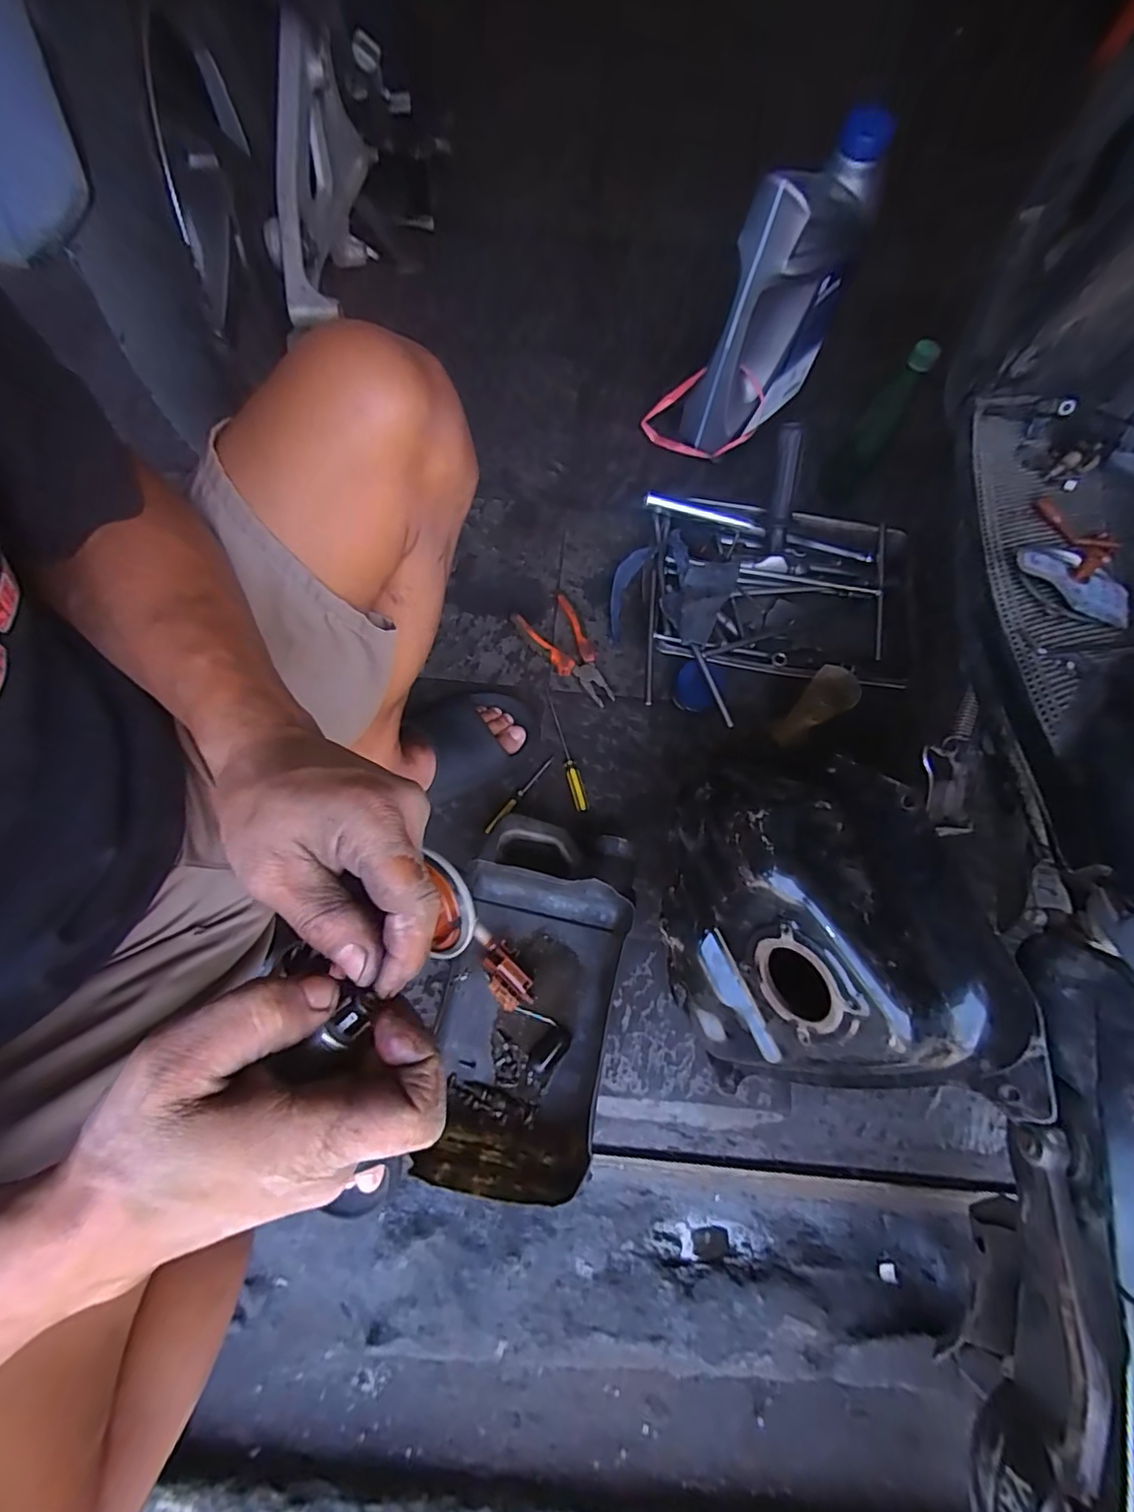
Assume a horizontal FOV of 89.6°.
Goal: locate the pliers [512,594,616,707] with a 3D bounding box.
[{"bbox_3d":[0.003,-0.135,0.753,0.072,0.019,0.161,-29,74,-11],"label":"pliers"}]

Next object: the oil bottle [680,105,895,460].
[{"bbox_3d":[0.264,-0.564,0.738,0.175,0.316,0.090,-40,76,-14],"label":"oil bottle"}]

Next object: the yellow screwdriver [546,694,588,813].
[{"bbox_3d":[-0.004,-0.005,0.714,0.015,0.019,0.159,-16,72,-7],"label":"yellow screwdriver"}]

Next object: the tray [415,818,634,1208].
[{"bbox_3d":[-0.035,0.246,0.604,0.172,0.116,0.329,14,71,3],"label":"tray"}]

